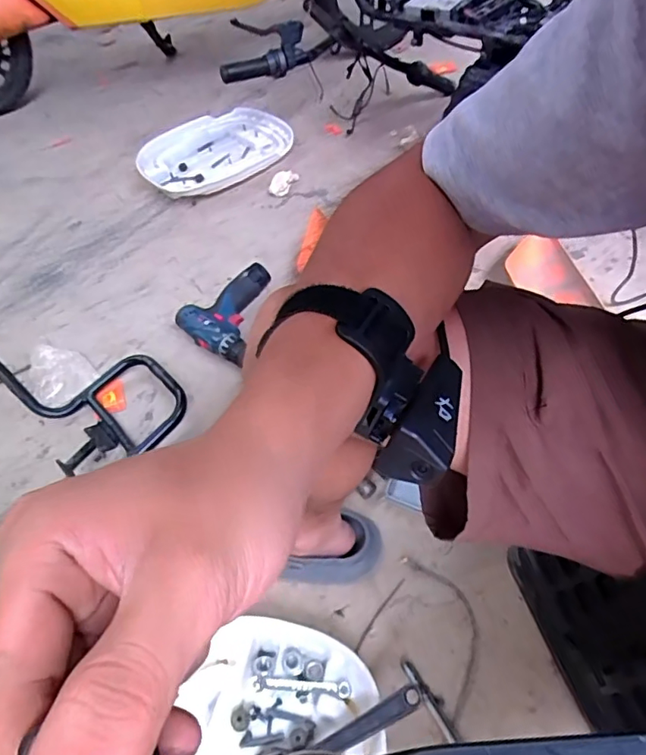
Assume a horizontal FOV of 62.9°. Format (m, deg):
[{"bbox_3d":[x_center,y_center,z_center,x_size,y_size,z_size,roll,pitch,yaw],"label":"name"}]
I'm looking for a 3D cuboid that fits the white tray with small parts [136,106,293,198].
[{"bbox_3d":[-0.248,-0.544,1.256,0.371,0.048,0.255,-39,59,-21],"label":"white tray with small parts"}]

